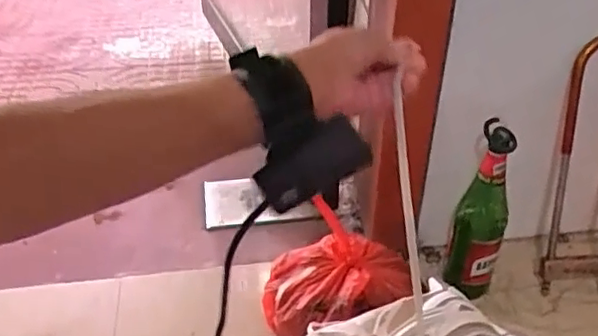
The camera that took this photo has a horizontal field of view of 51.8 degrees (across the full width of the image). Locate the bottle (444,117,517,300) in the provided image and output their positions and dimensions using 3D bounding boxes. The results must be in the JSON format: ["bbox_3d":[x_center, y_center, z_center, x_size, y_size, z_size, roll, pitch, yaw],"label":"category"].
[{"bbox_3d":[0.258,0.063,0.871,0.071,0.274,0.083,10,40,12],"label":"bottle"}]

